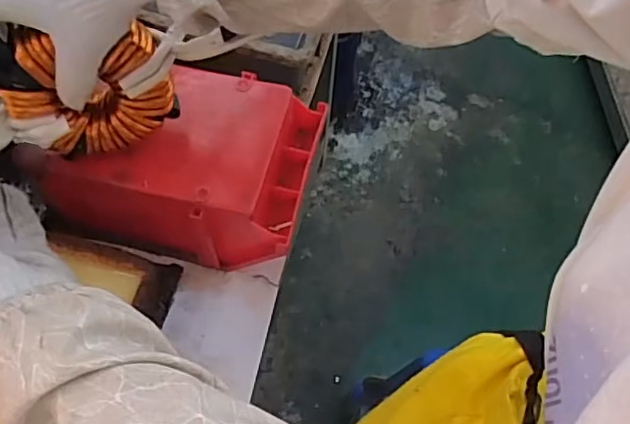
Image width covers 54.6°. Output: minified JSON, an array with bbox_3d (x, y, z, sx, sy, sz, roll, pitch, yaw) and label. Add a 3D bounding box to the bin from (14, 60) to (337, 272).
[{"bbox_3d":[-0.112,-0.043,0.562,0.218,0.113,0.149,13,63,5],"label":"bin"}]

